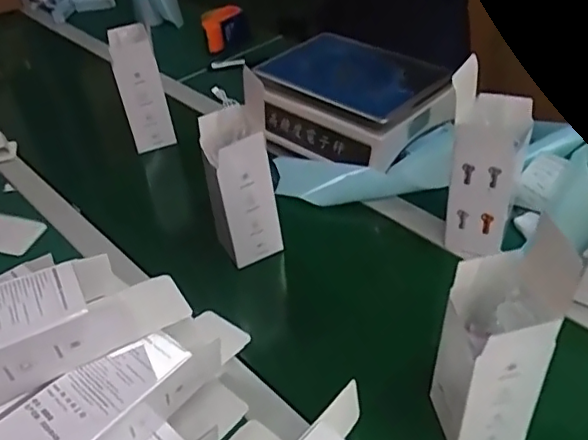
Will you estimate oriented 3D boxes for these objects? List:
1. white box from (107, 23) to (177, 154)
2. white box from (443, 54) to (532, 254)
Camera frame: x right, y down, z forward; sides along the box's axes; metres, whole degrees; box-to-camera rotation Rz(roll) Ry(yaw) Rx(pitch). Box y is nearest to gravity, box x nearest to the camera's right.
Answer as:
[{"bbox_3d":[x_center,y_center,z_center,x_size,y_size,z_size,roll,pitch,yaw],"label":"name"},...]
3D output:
[{"bbox_3d":[-0.259,-0.228,0.974,0.068,0.172,0.097,-16,42,-11],"label":"white box"},{"bbox_3d":[0.233,-0.070,0.706,0.084,0.223,0.080,15,46,23],"label":"white box"}]

